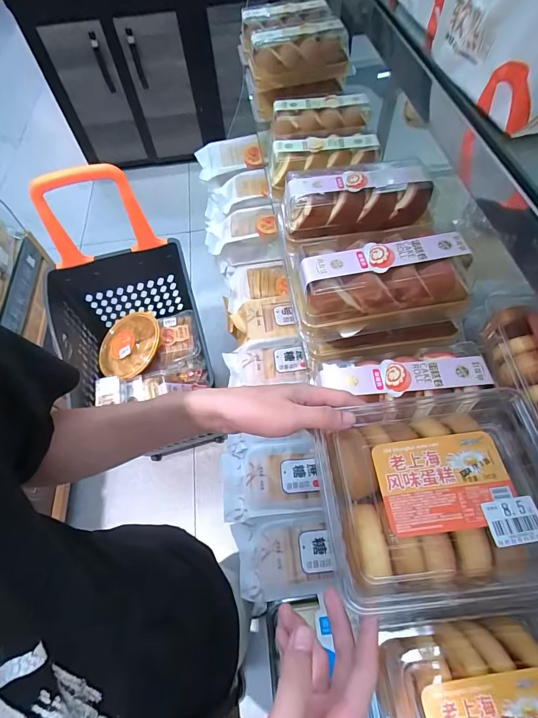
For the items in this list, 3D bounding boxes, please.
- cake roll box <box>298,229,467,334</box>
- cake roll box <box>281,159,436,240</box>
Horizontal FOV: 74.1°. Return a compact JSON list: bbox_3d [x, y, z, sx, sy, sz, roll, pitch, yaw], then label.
[{"bbox_3d":[0.130,-0.096,0.417,0.189,0.071,0.088,-7,60,-1],"label":"cake roll box"},{"bbox_3d":[0.113,-0.207,0.469,0.182,0.056,0.079,-2,60,2],"label":"cake roll box"}]

